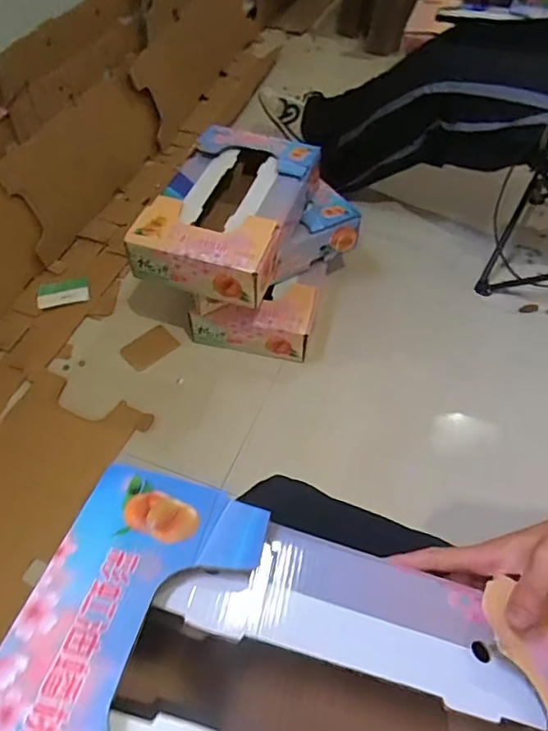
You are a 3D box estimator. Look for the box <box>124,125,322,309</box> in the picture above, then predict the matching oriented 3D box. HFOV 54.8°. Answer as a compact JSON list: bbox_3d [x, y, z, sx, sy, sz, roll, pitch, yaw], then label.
[{"bbox_3d":[-0.084,-0.301,1.054,0.253,0.129,0.376,17,55,12],"label":"box"}]

